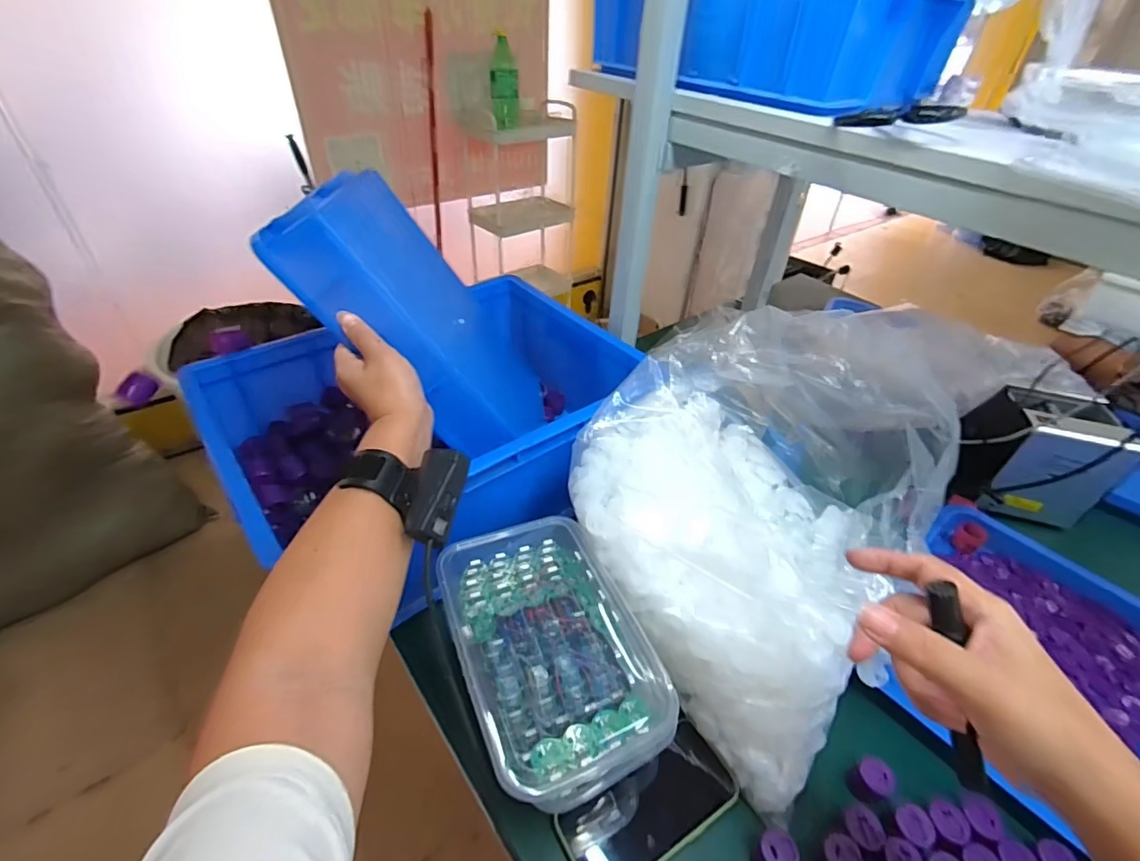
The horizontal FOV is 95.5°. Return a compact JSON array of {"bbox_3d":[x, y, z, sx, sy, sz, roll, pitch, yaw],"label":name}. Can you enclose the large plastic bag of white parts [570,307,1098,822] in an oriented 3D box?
[{"bbox_3d":[0.191,0.079,0.514,0.338,0.215,0.335,-27,49,-31],"label":"large plastic bag of white parts"}]

